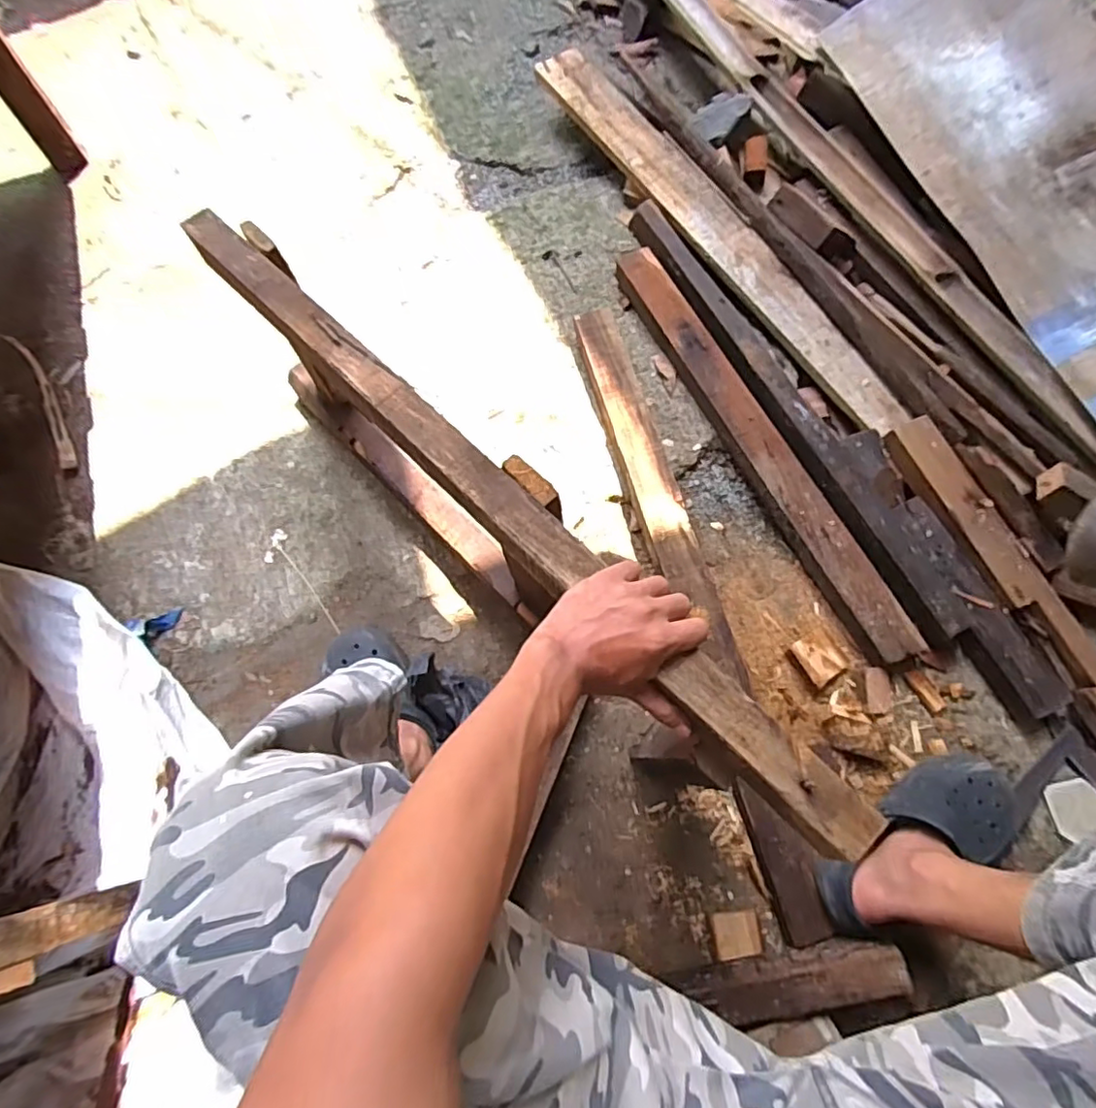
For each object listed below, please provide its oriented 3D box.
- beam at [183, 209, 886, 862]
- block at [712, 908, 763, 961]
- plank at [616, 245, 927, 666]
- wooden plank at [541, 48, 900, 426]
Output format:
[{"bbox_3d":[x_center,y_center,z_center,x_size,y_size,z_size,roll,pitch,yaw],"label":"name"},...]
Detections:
[{"bbox_3d":[-0.088,-0.069,0.563,0.066,0.056,0.857,-43,72,-13],"label":"beam"},{"bbox_3d":[0.225,0.451,0.720,0.050,0.016,0.048,-7,71,-2],"label":"block"},{"bbox_3d":[0.303,-0.171,0.893,0.071,0.050,0.726,-25,73,-9],"label":"plank"},{"bbox_3d":[0.271,-0.552,1.017,0.110,0.021,0.887,-32,77,-8],"label":"wooden plank"}]

